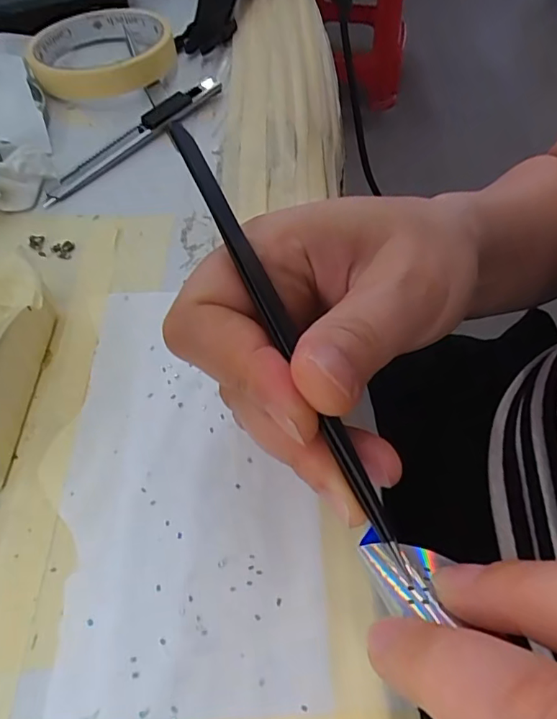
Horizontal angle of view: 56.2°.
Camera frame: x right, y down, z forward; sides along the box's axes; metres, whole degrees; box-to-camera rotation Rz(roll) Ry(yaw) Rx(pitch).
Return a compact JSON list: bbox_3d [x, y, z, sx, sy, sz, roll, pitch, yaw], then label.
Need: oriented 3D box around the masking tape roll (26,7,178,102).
[{"bbox_3d":[-0.109,-0.194,0.327,0.085,0.023,0.087,-5,56,-4],"label":"masking tape roll"}]

